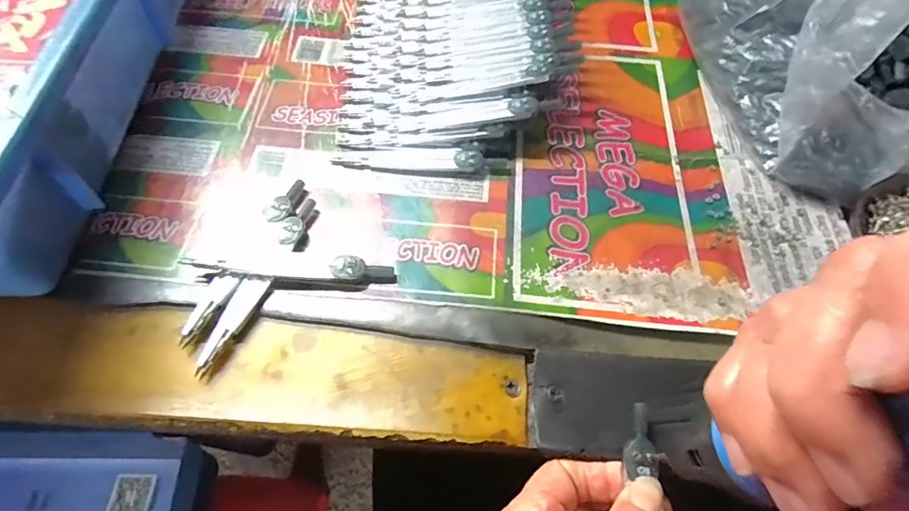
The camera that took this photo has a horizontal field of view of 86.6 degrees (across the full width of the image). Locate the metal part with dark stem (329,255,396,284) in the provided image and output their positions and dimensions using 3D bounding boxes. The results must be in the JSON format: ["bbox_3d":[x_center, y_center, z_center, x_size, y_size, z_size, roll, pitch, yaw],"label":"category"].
[{"bbox_3d":[-0.050,0.009,0.266,0.036,0.009,0.013,12,59,-13],"label":"metal part with dark stem"}]

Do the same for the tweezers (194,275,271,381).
[{"bbox_3d":[-0.117,0.035,0.250,0.015,0.005,0.056,20,61,8],"label":"tweezers"}]

